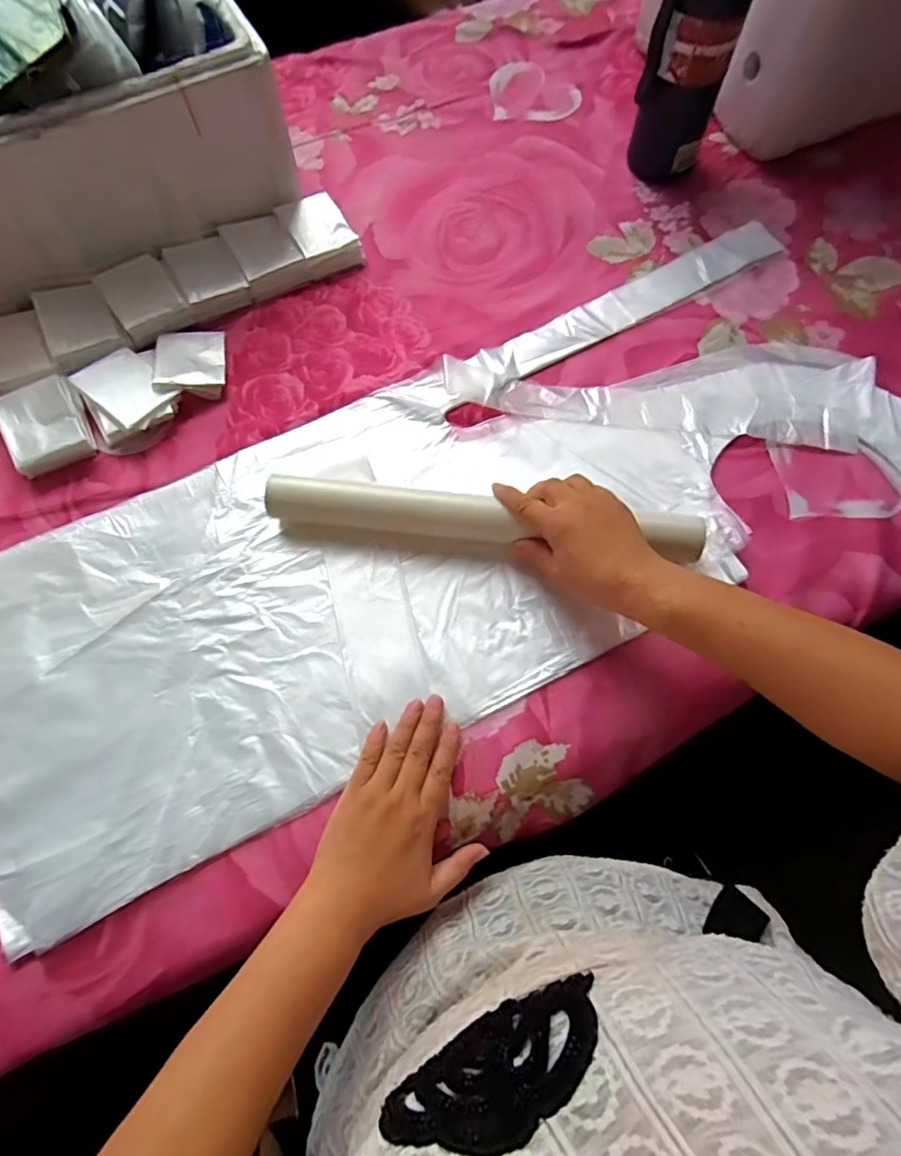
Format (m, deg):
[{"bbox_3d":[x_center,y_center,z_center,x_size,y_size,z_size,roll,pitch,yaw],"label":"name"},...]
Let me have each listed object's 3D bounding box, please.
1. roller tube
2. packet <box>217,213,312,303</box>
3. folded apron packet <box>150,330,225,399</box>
[{"bbox_3d":[0.026,-0.050,0.454,0.353,0.029,0.031,7,70,4],"label":"roller tube"},{"bbox_3d":[-0.200,-0.349,0.596,0.066,0.024,0.092,-25,72,-9],"label":"packet"},{"bbox_3d":[-0.258,-0.214,0.548,0.063,0.013,0.082,-3,63,-18],"label":"folded apron packet"}]

